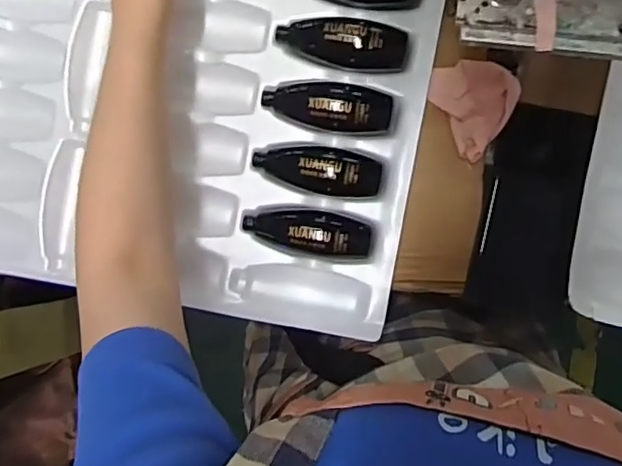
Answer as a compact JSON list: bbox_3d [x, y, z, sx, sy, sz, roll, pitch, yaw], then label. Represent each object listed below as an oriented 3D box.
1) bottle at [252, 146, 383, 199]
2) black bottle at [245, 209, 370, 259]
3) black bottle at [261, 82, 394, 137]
[{"bbox_3d":[0.004,-0.049,0.458,0.100,0.024,0.036,7,90,5],"label":"bottle"},{"bbox_3d":[-0.003,0.000,0.465,0.100,0.034,0.035,5,90,5],"label":"black bottle"},{"bbox_3d":[0.013,-0.099,0.455,0.099,0.027,0.038,12,90,5],"label":"black bottle"}]

